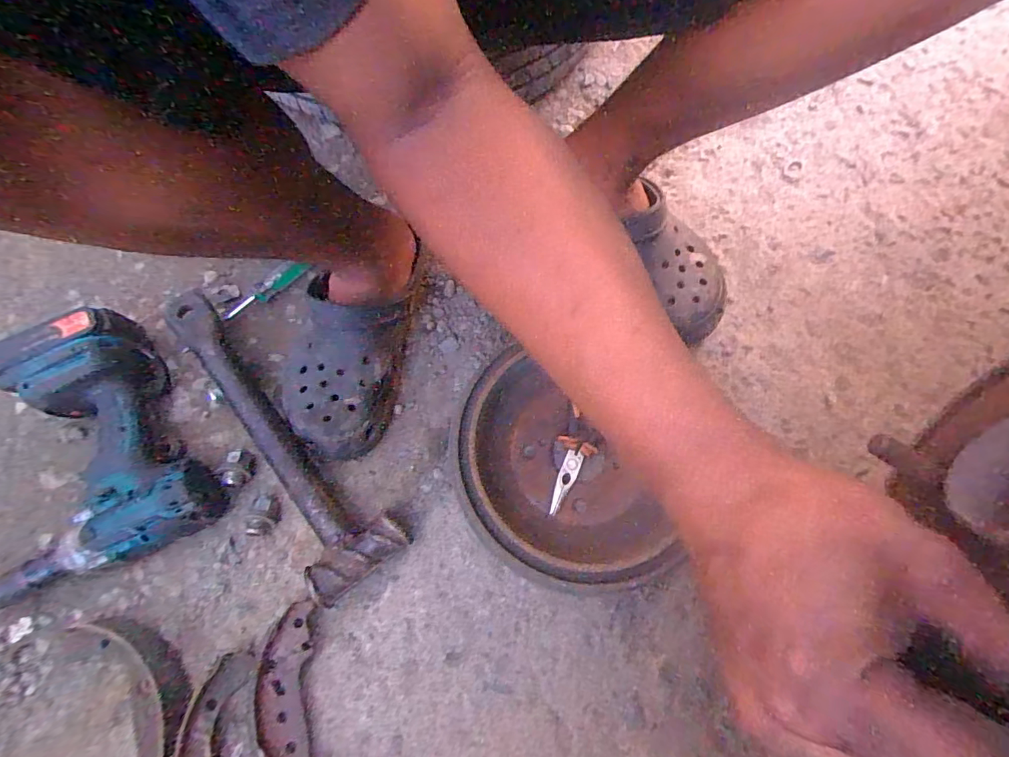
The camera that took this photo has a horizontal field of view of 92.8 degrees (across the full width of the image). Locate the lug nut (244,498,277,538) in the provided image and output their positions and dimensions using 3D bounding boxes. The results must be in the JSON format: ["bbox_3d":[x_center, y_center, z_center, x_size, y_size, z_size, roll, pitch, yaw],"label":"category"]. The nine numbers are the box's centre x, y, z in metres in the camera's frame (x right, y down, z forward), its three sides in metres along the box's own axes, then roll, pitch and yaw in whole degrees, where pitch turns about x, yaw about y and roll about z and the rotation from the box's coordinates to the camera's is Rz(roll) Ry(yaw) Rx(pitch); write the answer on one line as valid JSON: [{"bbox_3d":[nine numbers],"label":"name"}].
[{"bbox_3d":[-0.234,0.133,0.462,0.020,0.019,0.036,-2,72,-2],"label":"lug nut"}]

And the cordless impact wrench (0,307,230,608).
[{"bbox_3d":[-0.410,0.076,0.444,0.222,0.075,0.239,-32,76,-11],"label":"cordless impact wrench"}]

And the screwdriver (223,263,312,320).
[{"bbox_3d":[-0.271,-0.102,0.544,0.022,0.015,0.104,40,76,10],"label":"screwdriver"}]

